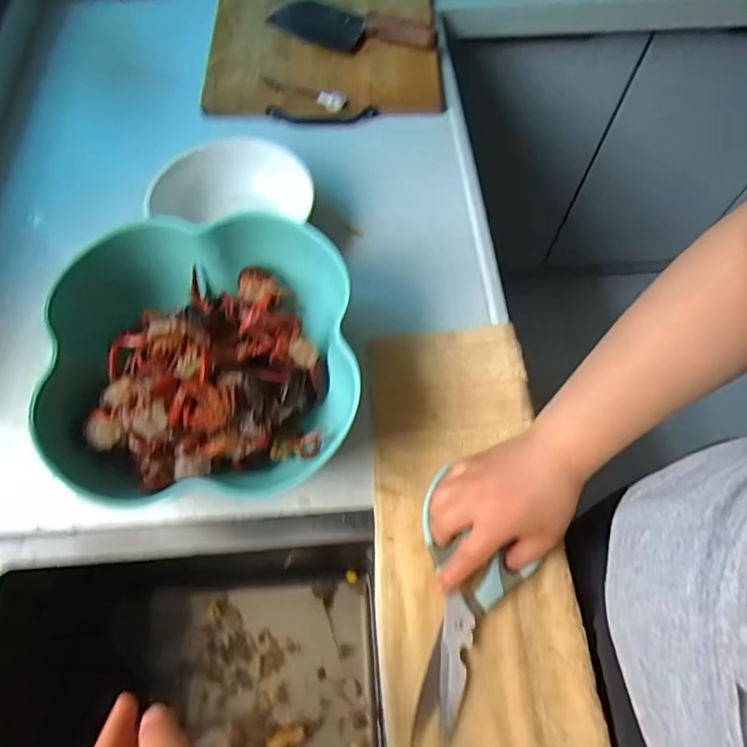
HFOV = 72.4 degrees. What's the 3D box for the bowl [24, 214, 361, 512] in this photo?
[{"bbox_3d":[-0.132,-0.010,0.430,0.226,0.108,0.208,-1,65,1],"label":"bowl"}]

